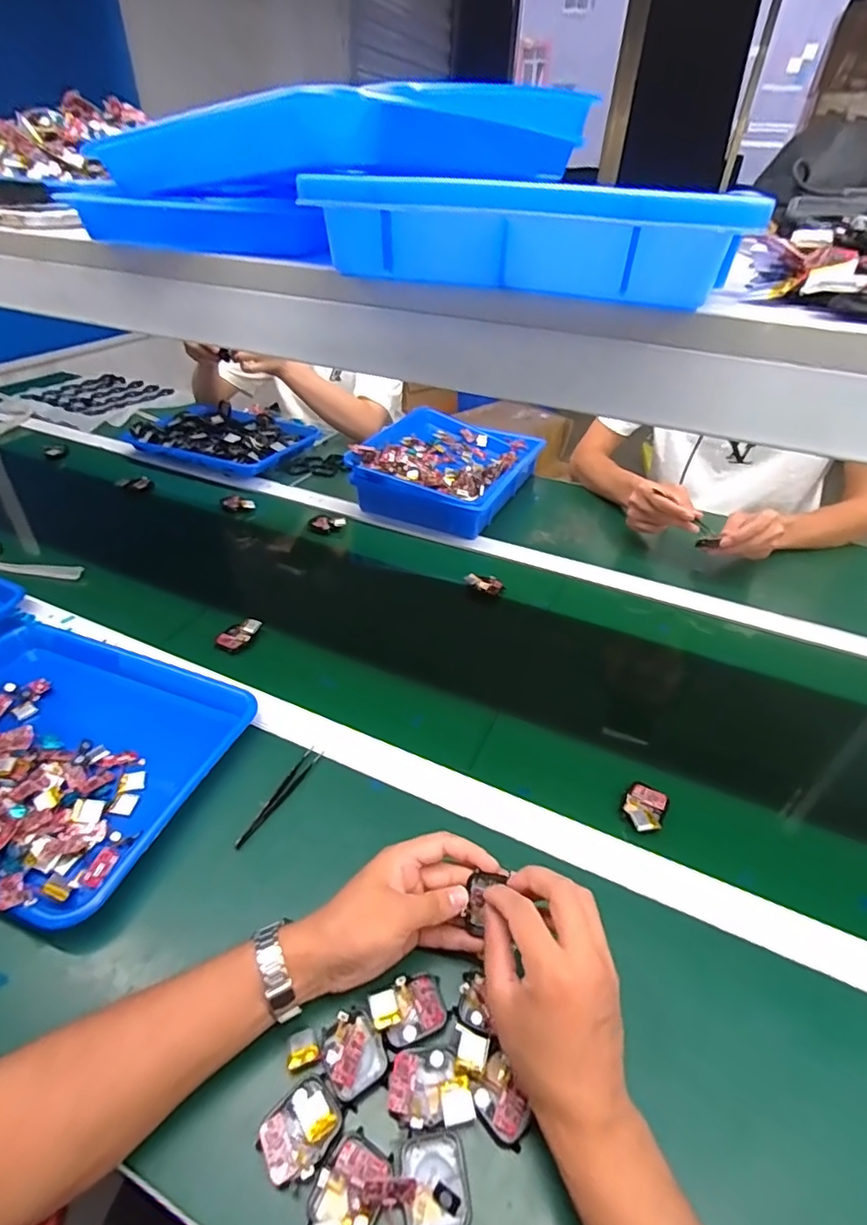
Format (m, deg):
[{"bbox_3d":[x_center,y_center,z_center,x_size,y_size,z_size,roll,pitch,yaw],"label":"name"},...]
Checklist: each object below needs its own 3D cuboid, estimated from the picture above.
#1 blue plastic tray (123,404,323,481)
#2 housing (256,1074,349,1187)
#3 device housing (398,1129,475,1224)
[{"bbox_3d":[-0.426,-0.366,1.142,0.337,0.044,0.247,19,42,20],"label":"blue plastic tray"},{"bbox_3d":[-0.081,0.315,0.338,0.040,0.006,0.048,27,45,27],"label":"housing"},{"bbox_3d":[0.002,0.336,0.323,0.040,0.009,0.044,-5,39,-10],"label":"device housing"}]

